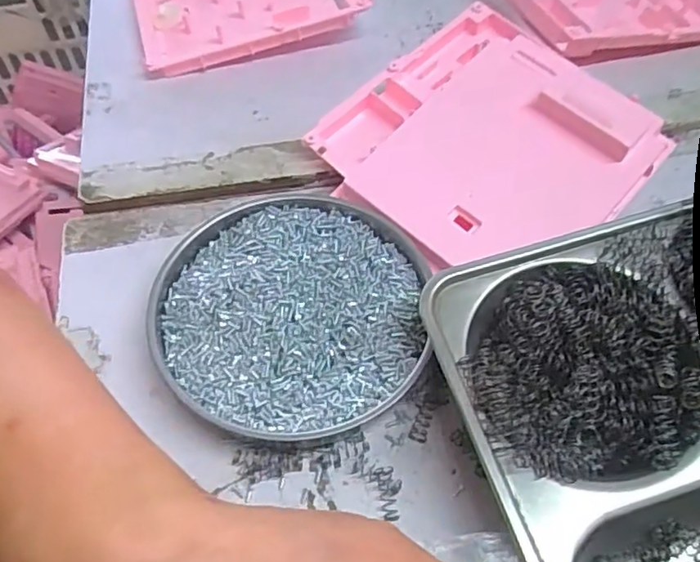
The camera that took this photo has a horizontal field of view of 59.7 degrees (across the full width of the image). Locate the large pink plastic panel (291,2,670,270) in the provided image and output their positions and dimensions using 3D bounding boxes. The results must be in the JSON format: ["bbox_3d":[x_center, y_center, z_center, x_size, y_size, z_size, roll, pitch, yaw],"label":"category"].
[{"bbox_3d":[0.070,-0.082,0.350,0.150,0.028,0.152,-36,63,-7],"label":"large pink plastic panel"}]

